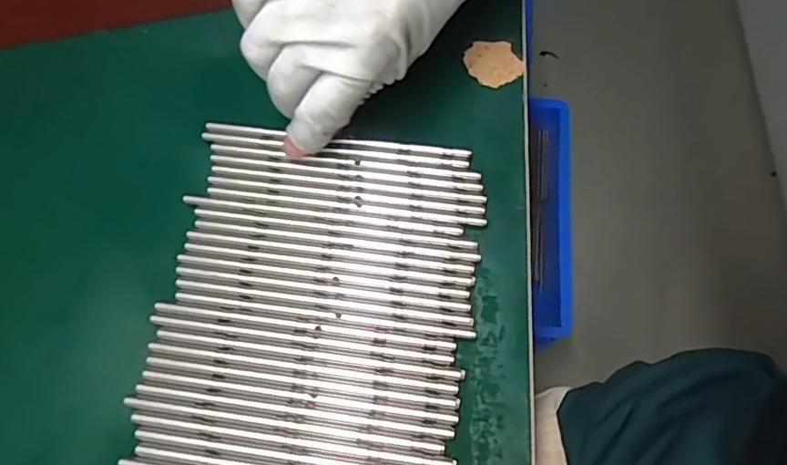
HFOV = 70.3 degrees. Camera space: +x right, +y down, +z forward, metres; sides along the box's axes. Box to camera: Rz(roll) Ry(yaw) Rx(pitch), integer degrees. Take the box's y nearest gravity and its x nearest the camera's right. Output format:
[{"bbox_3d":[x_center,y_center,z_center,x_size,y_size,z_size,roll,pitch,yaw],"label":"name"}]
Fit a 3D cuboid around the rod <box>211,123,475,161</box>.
[{"bbox_3d":[-0.028,-0.046,0.281,0.132,0.004,0.006,7,68,3],"label":"rod"}]

